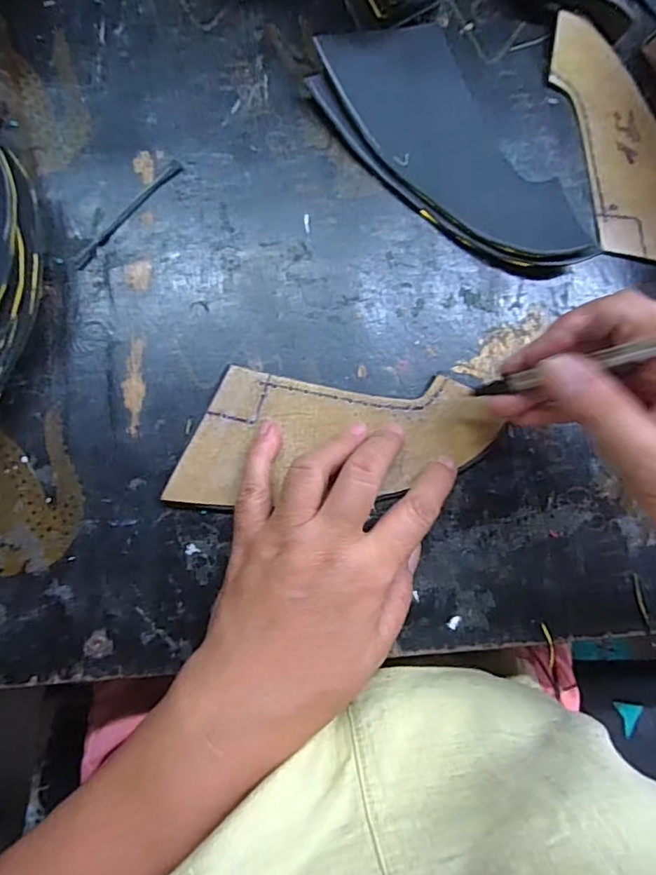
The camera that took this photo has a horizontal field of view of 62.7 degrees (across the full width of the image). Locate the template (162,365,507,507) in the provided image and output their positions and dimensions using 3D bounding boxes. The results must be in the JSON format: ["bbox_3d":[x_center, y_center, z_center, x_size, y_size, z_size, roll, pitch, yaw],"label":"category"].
[{"bbox_3d":[0.006,-0.004,0.286,0.170,0.004,0.065,-4,86,-9],"label":"template"}]

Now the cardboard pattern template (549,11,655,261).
[{"bbox_3d":[0.188,-0.180,0.336,0.070,0.008,0.162,-17,89,-12],"label":"cardboard pattern template"}]

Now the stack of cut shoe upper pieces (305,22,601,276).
[{"bbox_3d":[0.074,-0.157,0.305,0.083,0.019,0.173,-42,93,-9],"label":"stack of cut shoe upper pieces"}]

